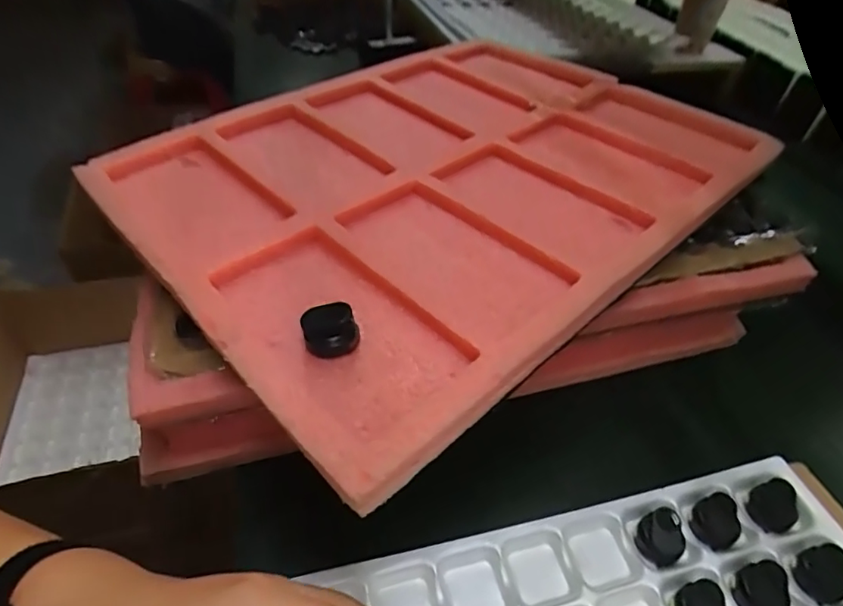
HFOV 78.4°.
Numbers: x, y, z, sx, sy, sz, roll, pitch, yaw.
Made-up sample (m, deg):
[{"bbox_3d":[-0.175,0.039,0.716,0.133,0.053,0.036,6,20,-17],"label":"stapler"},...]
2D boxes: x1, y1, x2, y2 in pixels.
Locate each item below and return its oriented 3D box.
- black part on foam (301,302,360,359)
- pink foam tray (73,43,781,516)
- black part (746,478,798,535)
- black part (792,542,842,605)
[{"bbox_3d":[-0.051,0.015,0.292,0.030,0.024,0.022,-8,45,-10],"label":"black part on foam"},{"bbox_3d":[0.022,-0.113,0.449,0.489,0.044,0.379,-31,53,-29],"label":"pink foam tray"},{"bbox_3d":[0.239,0.138,0.350,0.024,0.022,0.028,-10,46,-12],"label":"black part"},{"bbox_3d":[0.251,0.167,0.320,0.027,0.022,0.028,-14,47,-15],"label":"black part"}]

